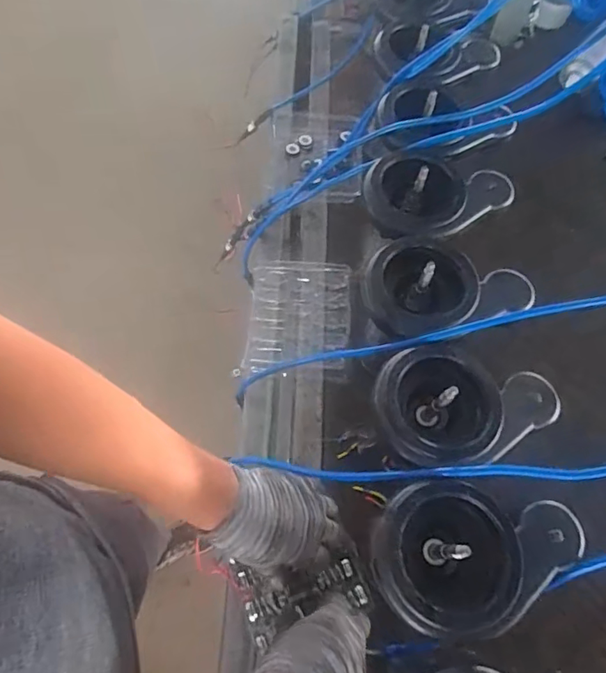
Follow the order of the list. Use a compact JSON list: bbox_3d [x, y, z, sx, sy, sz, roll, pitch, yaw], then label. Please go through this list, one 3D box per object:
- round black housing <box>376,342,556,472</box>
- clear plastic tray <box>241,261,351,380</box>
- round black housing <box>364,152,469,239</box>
[{"bbox_3d":[0.153,0.068,0.480,0.168,0.057,0.126,-15,66,-10],"label":"round black housing"},{"bbox_3d":[-0.005,-0.027,0.684,0.134,0.020,0.171,5,64,-1],"label":"clear plastic tray"},{"bbox_3d":[0.135,-0.166,0.589,0.124,0.052,0.121,-24,68,-14],"label":"round black housing"}]

